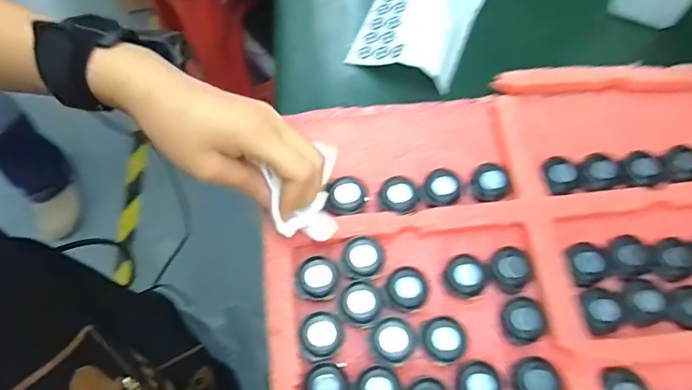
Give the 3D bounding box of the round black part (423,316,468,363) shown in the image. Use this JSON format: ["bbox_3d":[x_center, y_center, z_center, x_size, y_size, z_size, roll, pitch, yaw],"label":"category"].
[{"bbox_3d":[0.062,0.092,0.288,0.025,0.012,0.026,0,68,1],"label":"round black part"}]

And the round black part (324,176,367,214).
[{"bbox_3d":[0.000,0.001,0.320,0.030,0.005,0.025,-20,69,-7],"label":"round black part"}]

